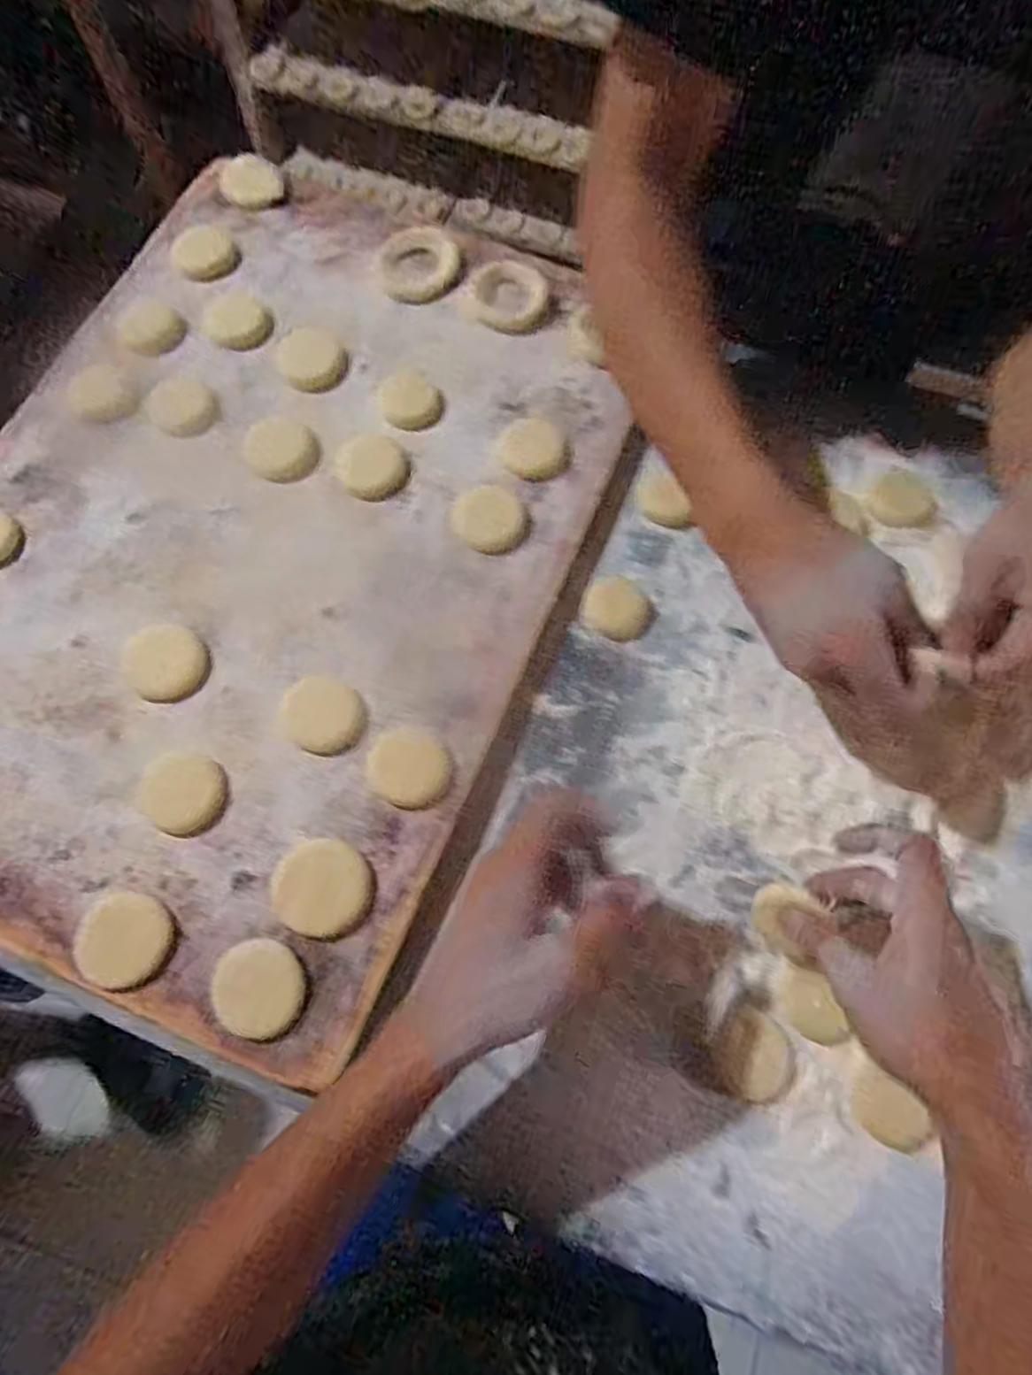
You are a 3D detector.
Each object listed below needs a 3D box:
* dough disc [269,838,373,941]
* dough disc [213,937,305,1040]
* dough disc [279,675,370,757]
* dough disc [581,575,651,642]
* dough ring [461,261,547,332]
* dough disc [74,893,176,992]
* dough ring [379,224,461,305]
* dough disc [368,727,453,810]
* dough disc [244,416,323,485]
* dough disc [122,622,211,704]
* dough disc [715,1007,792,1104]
[{"bbox_3d":[-0.117,0.121,0.402,0.057,0.005,0.052,1,72,-2],"label":"dough disc"},{"bbox_3d":[-0.147,0.172,0.379,0.046,0.005,0.053,-26,75,-10],"label":"dough disc"},{"bbox_3d":[-0.125,0.018,0.431,0.055,0.004,0.048,27,73,6],"label":"dough disc"},{"bbox_3d":[0.073,-0.059,0.479,0.047,0.014,0.047,1,72,-2],"label":"dough disc"},{"bbox_3d":[-0.006,-0.315,0.534,0.060,0.010,0.062,1,72,-2],"label":"dough ring"},{"bbox_3d":[-0.228,0.146,0.384,0.051,0.009,0.048,1,72,-2],"label":"dough disc"},{"bbox_3d":[-0.079,-0.347,0.545,0.063,0.013,0.070,6,72,-1],"label":"dough ring"},{"bbox_3d":[-0.067,0.051,0.420,0.051,0.004,0.048,1,72,-2],"label":"dough disc"},{"bbox_3d":[-0.175,-0.178,0.497,0.057,0.006,0.049,37,74,9],"label":"dough disc"},{"bbox_3d":[-0.233,-0.017,0.440,0.057,0.004,0.051,22,73,5],"label":"dough disc"},{"bbox_3d":[0.140,0.217,0.389,0.044,0.004,0.045,1,72,-2],"label":"dough disc"}]

